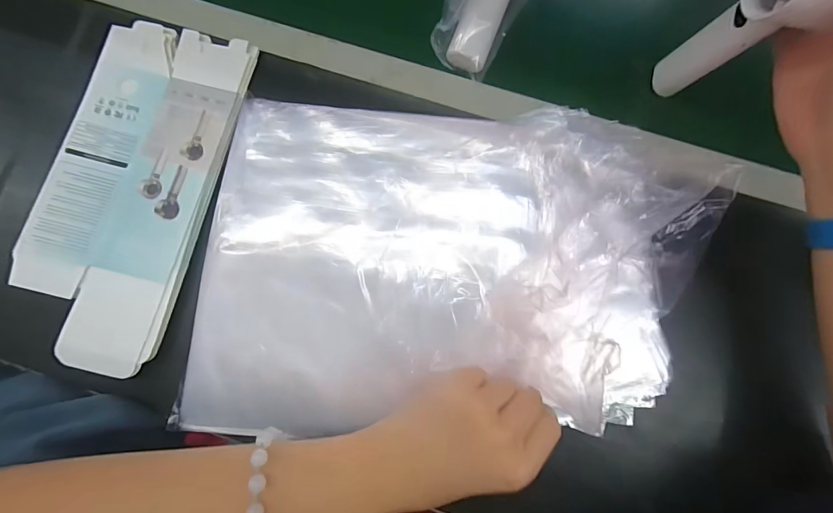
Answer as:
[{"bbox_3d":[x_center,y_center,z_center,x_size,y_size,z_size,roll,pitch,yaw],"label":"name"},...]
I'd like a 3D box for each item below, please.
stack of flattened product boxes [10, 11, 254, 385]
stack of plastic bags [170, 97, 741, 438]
[{"bbox_3d":[-0.224,-0.058,0.307,0.123,0.008,0.272,13,76,0],"label":"stack of flattened product boxes"},{"bbox_3d":[0.034,0.000,0.292,0.380,0.034,0.249,2,77,0],"label":"stack of plastic bags"}]

